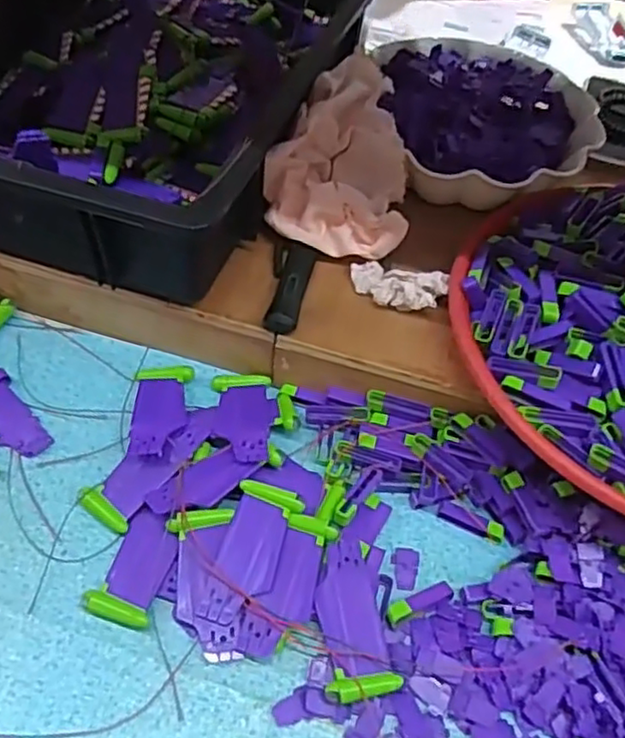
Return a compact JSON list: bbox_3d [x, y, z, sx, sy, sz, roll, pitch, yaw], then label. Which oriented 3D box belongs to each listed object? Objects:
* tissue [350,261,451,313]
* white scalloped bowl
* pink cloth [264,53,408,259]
[{"bbox_3d":[0.062,-0.061,0.495,0.073,0.021,0.037,17,52,27],"label":"tissue"},{"bbox_3d":[0.152,-0.226,0.591,0.185,0.055,0.211,4,52,-3],"label":"white scalloped bowl"},{"bbox_3d":[0.024,-0.172,0.528,0.105,0.066,0.161,7,52,0],"label":"pink cloth"}]

